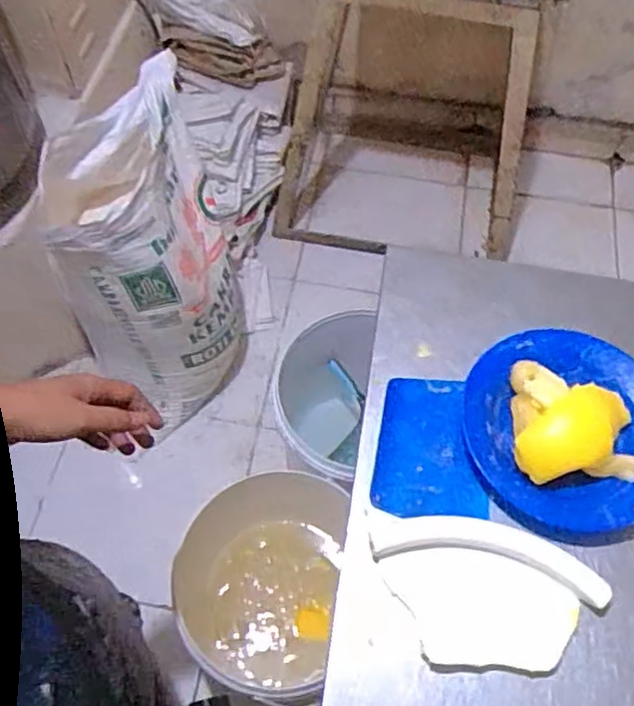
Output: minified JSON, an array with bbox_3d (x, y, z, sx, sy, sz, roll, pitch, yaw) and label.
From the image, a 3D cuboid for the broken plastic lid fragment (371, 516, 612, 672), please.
[{"bbox_3d":[0.118,0.166,0.462,0.151,0.021,0.094,3,61,0],"label":"broken plastic lid fragment"}]

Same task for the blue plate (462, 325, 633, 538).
[{"bbox_3d":[0.199,0.057,0.518,0.159,0.025,0.160,1,61,-1],"label":"blue plate"}]

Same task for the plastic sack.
[{"bbox_3d":[-0.326,-0.159,1.293,0.302,0.634,0.350,-16,62,-10],"label":"plastic sack"}]

